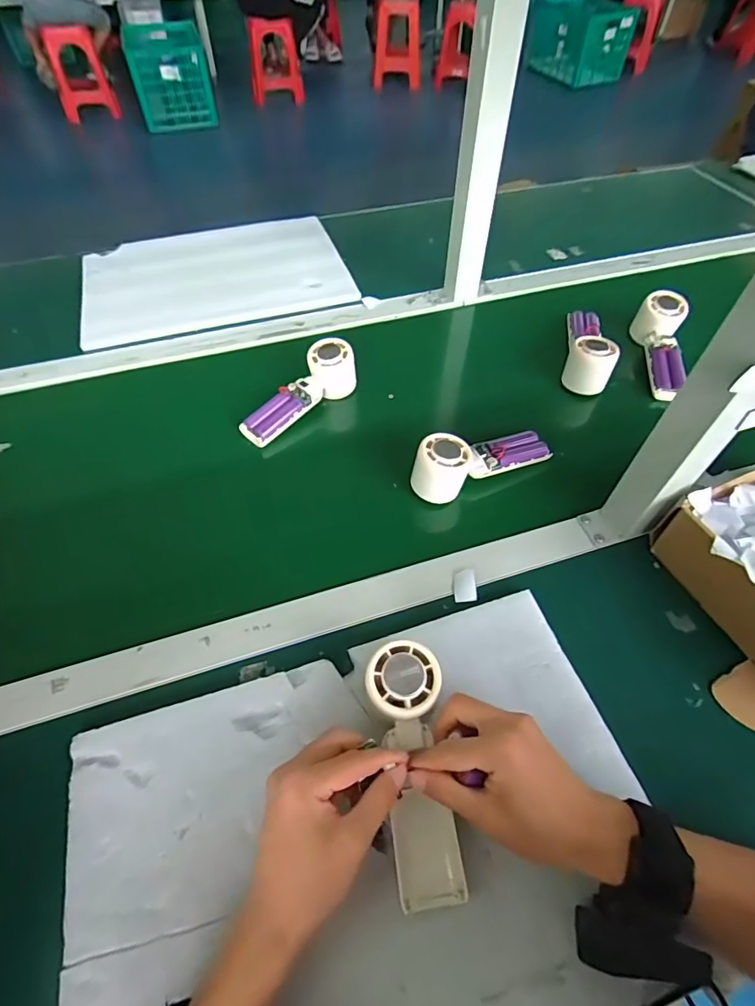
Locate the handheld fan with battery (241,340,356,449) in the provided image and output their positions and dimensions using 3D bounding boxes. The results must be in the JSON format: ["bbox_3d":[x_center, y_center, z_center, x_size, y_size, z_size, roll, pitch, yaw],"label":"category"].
[{"bbox_3d":[-0.097,-0.136,0.596,0.157,0.058,0.049,-38,64,-24],"label":"handheld fan with battery"}]

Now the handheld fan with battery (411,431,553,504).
[{"bbox_3d":[0.115,-0.054,0.532,0.158,0.051,0.048,-18,57,-13],"label":"handheld fan with battery"}]

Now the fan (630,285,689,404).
[{"bbox_3d":[0.376,-0.204,0.651,0.046,0.054,0.164,7,69,4],"label":"fan"}]

